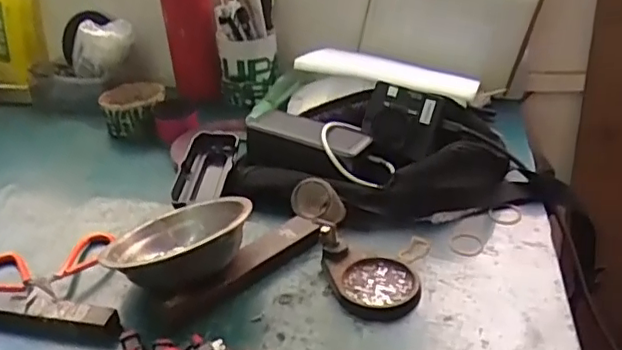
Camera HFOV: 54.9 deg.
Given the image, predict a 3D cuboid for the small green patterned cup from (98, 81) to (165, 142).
[{"bbox_3d":[-0.233,-0.086,0.792,0.084,0.045,0.086,-11,29,-13],"label":"small green patterned cup"}]

